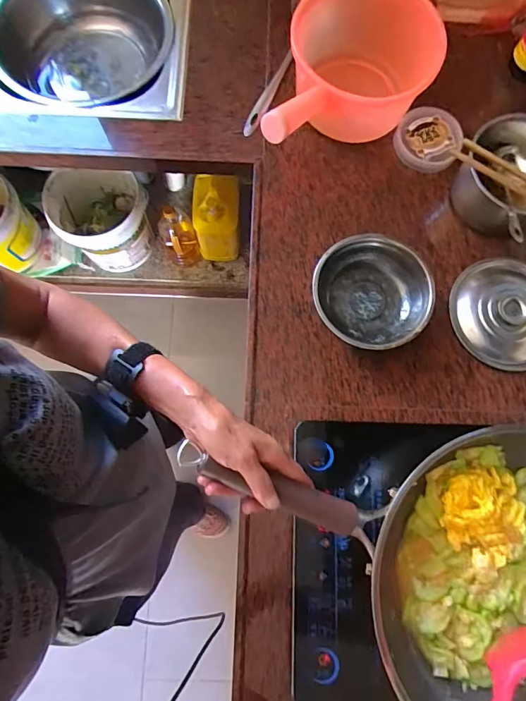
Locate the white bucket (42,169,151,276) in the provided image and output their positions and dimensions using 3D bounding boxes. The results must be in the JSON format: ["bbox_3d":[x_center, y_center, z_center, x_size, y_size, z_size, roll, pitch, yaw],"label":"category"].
[{"bbox_3d":[-0.474,-0.390,1.238,0.277,0.255,0.221,-5,78,-2],"label":"white bucket"}]

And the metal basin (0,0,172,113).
[{"bbox_3d":[-0.321,-0.551,0.767,0.288,0.141,0.317,6,78,0],"label":"metal basin"}]

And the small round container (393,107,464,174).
[{"bbox_3d":[0.263,-0.336,0.653,0.097,0.027,0.104,0,77,0],"label":"small round container"}]

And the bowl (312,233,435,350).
[{"bbox_3d":[0.152,-0.079,0.580,0.152,0.050,0.156,0,77,0],"label":"bowl"}]

